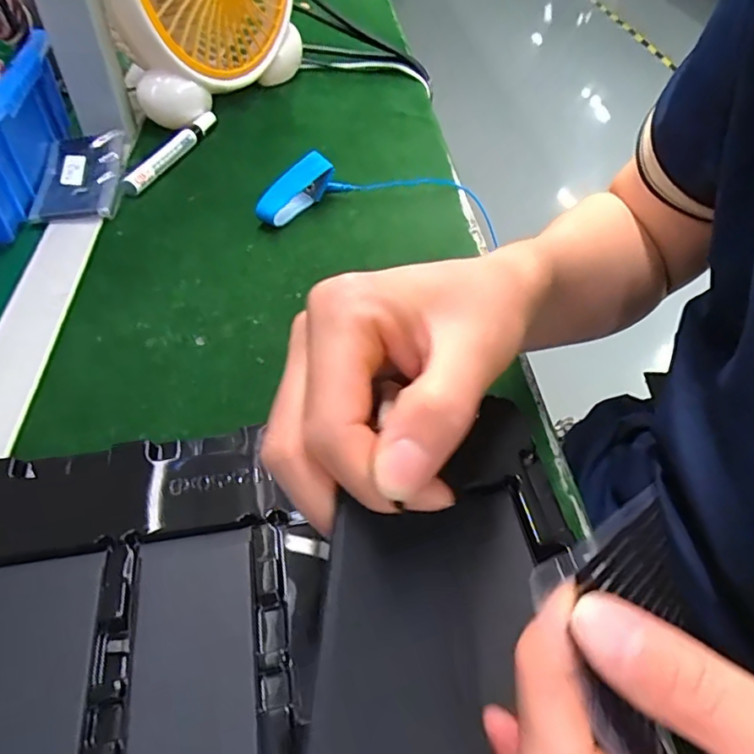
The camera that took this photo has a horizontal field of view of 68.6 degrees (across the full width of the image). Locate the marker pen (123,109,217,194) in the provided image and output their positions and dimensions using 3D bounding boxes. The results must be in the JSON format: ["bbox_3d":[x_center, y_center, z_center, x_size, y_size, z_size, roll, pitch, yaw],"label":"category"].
[{"bbox_3d":[-0.182,-0.203,0.496,0.013,0.019,0.142,14,48,7],"label":"marker pen"}]

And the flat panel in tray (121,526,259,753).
[{"bbox_3d":[-0.073,0.113,0.215,0.048,0.007,0.108,-5,48,-11],"label":"flat panel in tray"}]

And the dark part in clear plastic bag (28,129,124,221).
[{"bbox_3d":[-0.245,-0.172,0.459,0.061,0.025,0.116,-4,48,-9],"label":"dark part in clear plastic bag"}]

